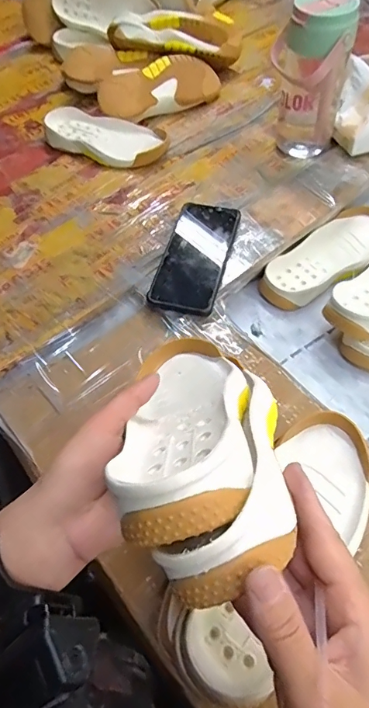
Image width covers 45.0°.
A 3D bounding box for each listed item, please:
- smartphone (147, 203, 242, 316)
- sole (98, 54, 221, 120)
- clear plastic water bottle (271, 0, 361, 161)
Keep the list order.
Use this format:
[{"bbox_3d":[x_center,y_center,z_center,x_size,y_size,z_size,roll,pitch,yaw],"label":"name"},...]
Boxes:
[{"bbox_3d":[0.014,-0.123,0.550,0.078,0.009,0.166,14,63,9],"label":"smartphone"},{"bbox_3d":[-0.043,-0.438,0.741,0.204,0.036,0.089,-25,93,-15],"label":"sole"},{"bbox_3d":[0.164,-0.359,0.596,0.097,0.176,0.079,11,60,10],"label":"clear plastic water bottle"}]

